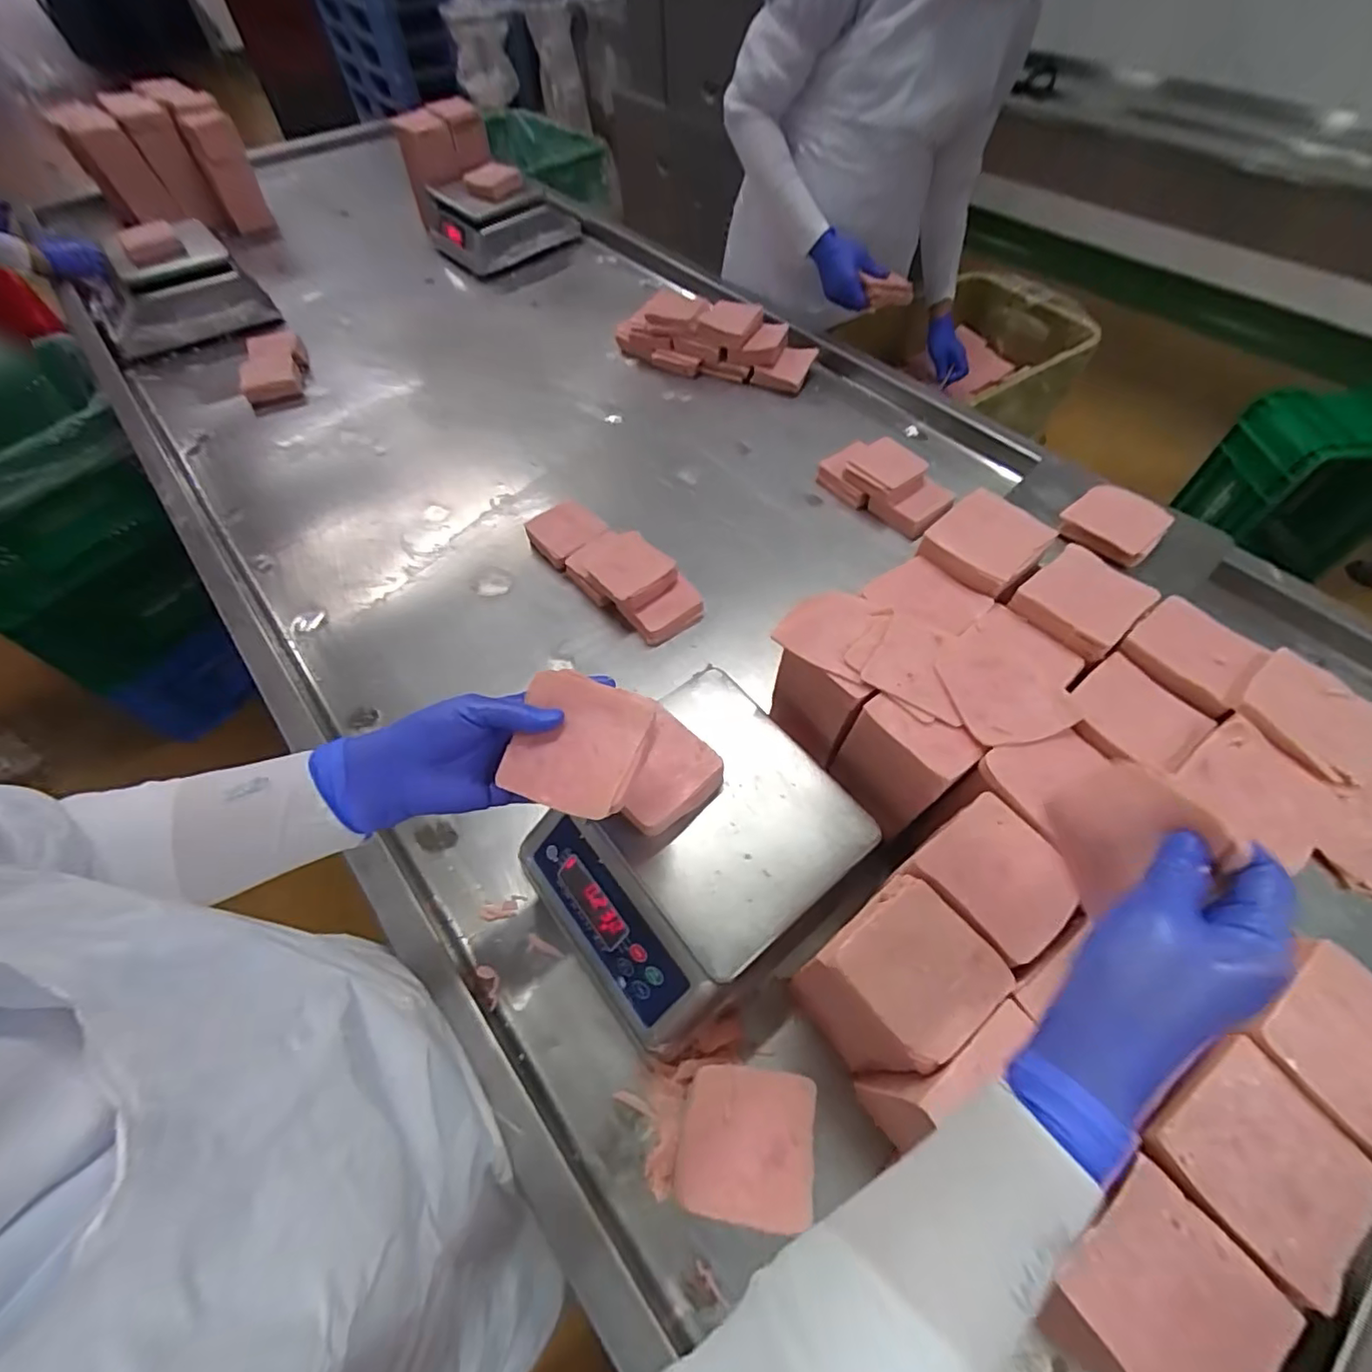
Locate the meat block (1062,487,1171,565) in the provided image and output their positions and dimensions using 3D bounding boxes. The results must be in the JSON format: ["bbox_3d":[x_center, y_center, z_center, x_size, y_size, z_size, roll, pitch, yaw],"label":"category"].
[{"bbox_3d":[0.480,-0.184,0.658,0.092,0.024,0.090,39,67,23],"label":"meat block"}]

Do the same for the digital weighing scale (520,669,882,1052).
[{"bbox_3d":[0.000,0.149,0.543,0.259,0.121,0.226,-36,63,-19],"label":"digital weighing scale"}]

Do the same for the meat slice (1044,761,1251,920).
[{"bbox_3d":[0.241,0.077,0.321,0.008,0.075,0.071,29,37,-22],"label":"meat slice"}]

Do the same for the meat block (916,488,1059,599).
[{"bbox_3d":[0.287,-0.139,0.564,0.099,0.024,0.088,-38,64,-20],"label":"meat block"}]

